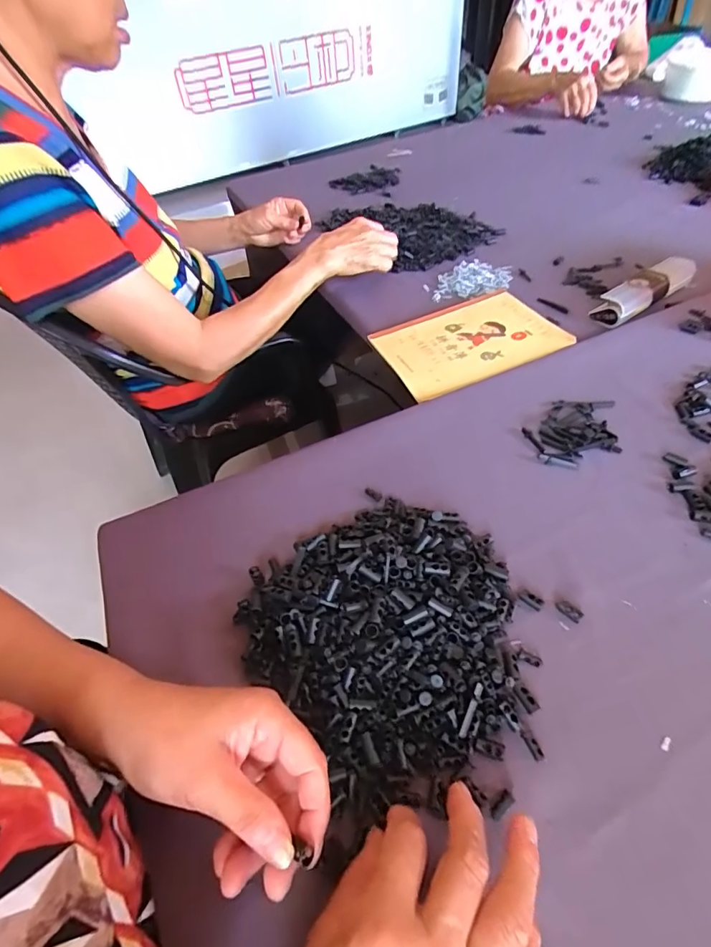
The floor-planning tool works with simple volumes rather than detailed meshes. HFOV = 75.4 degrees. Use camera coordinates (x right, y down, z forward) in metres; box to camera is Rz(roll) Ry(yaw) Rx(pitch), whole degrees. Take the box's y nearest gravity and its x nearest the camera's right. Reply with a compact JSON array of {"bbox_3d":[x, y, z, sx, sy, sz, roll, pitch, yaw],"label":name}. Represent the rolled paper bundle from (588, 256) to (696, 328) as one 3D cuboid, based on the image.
[{"bbox_3d":[0.379,-0.239,0.602,0.161,0.038,0.046,-29,53,-18],"label":"rolled paper bundle"}]

